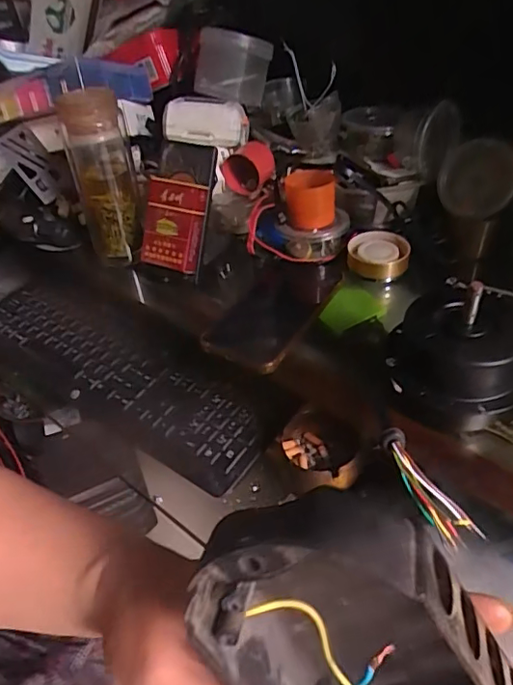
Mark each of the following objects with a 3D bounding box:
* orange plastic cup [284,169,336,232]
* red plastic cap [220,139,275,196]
[{"bbox_3d":[0.057,-0.152,0.569,0.052,0.045,0.048,-3,42,2],"label":"orange plastic cup"},{"bbox_3d":[-0.008,-0.188,0.579,0.052,0.044,0.030,7,43,13],"label":"red plastic cap"}]

